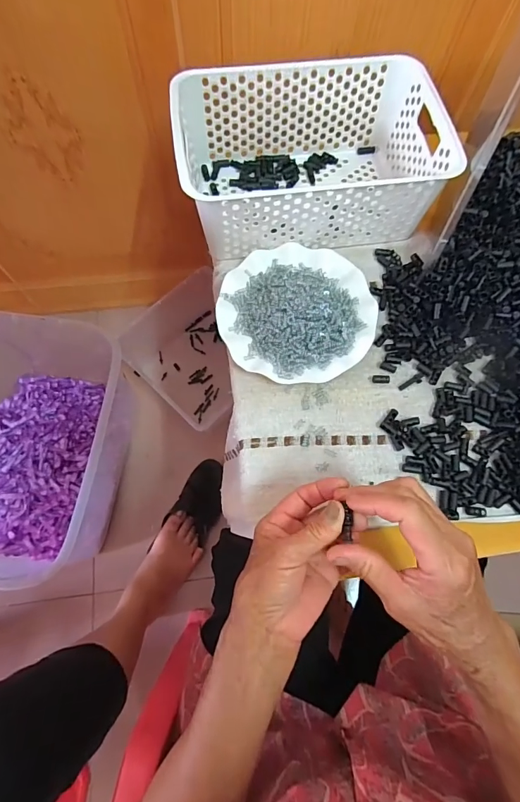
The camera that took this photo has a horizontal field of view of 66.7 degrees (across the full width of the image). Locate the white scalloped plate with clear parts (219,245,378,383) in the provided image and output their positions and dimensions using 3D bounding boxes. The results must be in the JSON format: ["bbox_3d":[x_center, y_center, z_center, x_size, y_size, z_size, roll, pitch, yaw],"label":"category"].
[{"bbox_3d":[0.044,-0.109,0.460,0.176,0.049,0.178,1,70,-2],"label":"white scalloped plate with clear parts"}]

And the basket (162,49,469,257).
[{"bbox_3d":[0.056,-0.298,0.493,0.304,0.105,0.201,-9,71,-5],"label":"basket"}]

